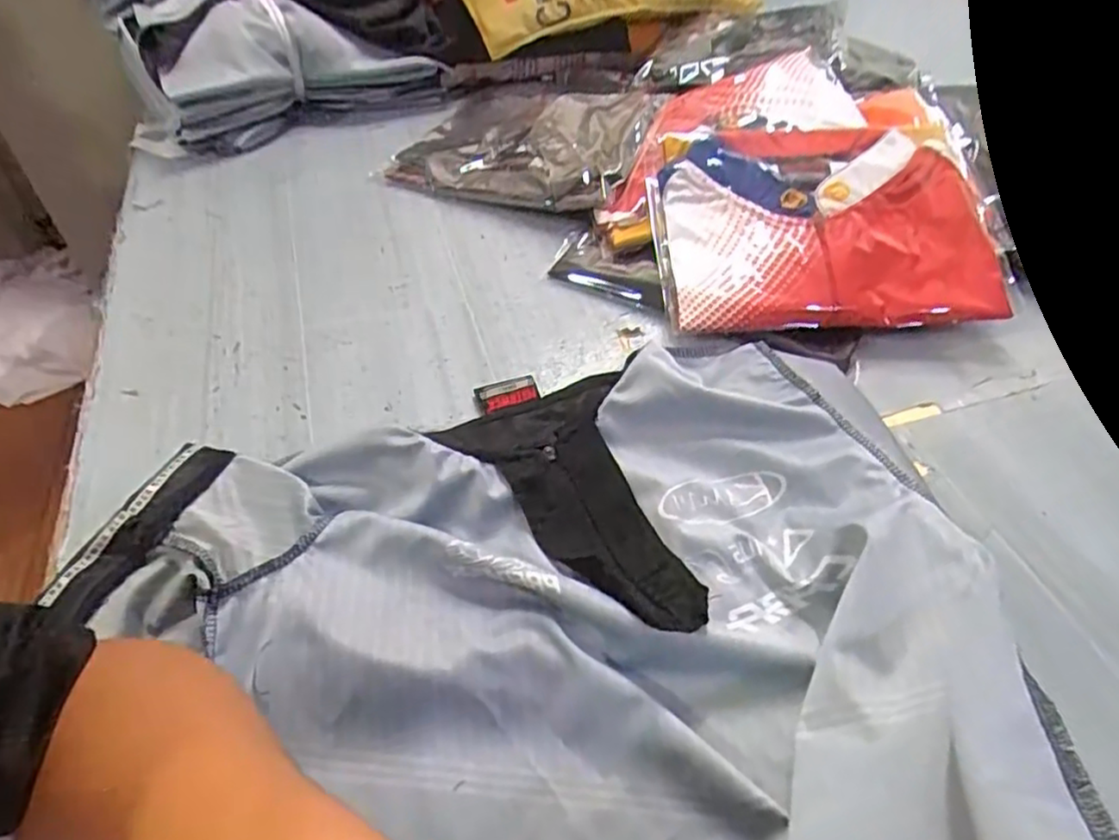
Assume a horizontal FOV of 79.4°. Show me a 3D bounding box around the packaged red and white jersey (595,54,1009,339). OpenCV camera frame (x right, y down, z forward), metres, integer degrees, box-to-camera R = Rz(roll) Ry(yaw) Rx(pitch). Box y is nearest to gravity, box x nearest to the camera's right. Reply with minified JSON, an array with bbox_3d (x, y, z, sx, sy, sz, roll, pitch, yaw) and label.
[{"bbox_3d":[0.190,-0.217,0.589,0.291,0.063,0.361,0,51,-2],"label":"packaged red and white jersey"}]

